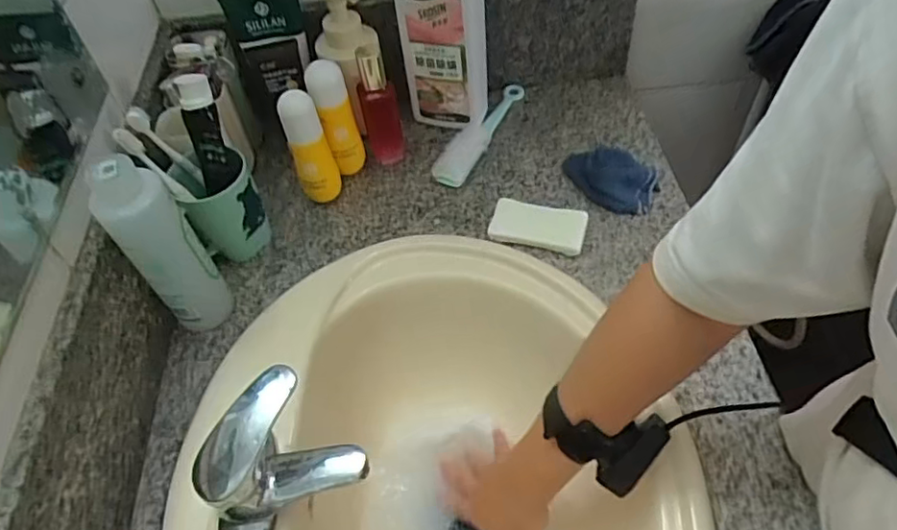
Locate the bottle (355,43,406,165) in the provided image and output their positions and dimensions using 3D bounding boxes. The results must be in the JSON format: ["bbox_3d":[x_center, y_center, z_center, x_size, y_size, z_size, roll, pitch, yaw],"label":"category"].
[{"bbox_3d":[-0.083,-0.191,0.727,0.044,0.148,0.034,-14,53,-5],"label":"bottle"}]

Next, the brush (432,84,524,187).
[{"bbox_3d":[0.041,-0.178,0.790,0.048,0.022,0.200,22,58,20],"label":"brush"}]

